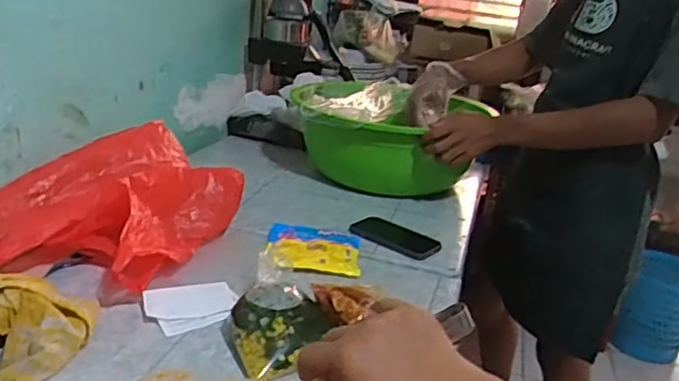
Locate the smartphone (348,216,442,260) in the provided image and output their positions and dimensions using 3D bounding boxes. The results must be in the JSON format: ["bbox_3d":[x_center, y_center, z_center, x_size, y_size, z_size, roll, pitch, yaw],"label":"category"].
[{"bbox_3d":[0.095,0.079,1.032,0.145,0.014,0.085,20,23,34],"label":"smartphone"}]

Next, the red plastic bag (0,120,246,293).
[{"bbox_3d":[-0.328,0.029,0.846,0.253,0.145,0.381,12,20,14],"label":"red plastic bag"}]

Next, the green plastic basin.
[{"bbox_3d":[0.087,-0.112,1.310,0.368,0.175,0.419,20,23,33],"label":"green plastic basin"}]

